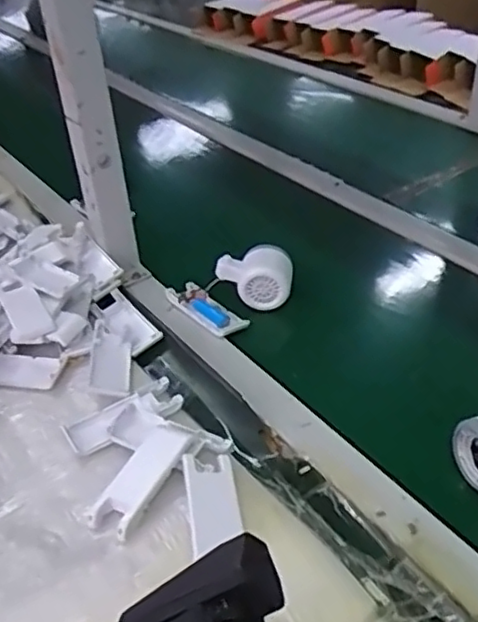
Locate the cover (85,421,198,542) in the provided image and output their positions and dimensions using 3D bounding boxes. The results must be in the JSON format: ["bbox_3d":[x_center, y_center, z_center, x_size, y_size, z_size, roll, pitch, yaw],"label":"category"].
[{"bbox_3d":[-0.076,0.131,0.514,0.038,0.012,0.102,19,43,27],"label":"cover"}]

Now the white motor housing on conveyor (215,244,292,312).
[{"bbox_3d":[0.018,-0.037,0.718,0.080,0.059,0.045,-4,37,0],"label":"white motor housing on conveyor"}]

